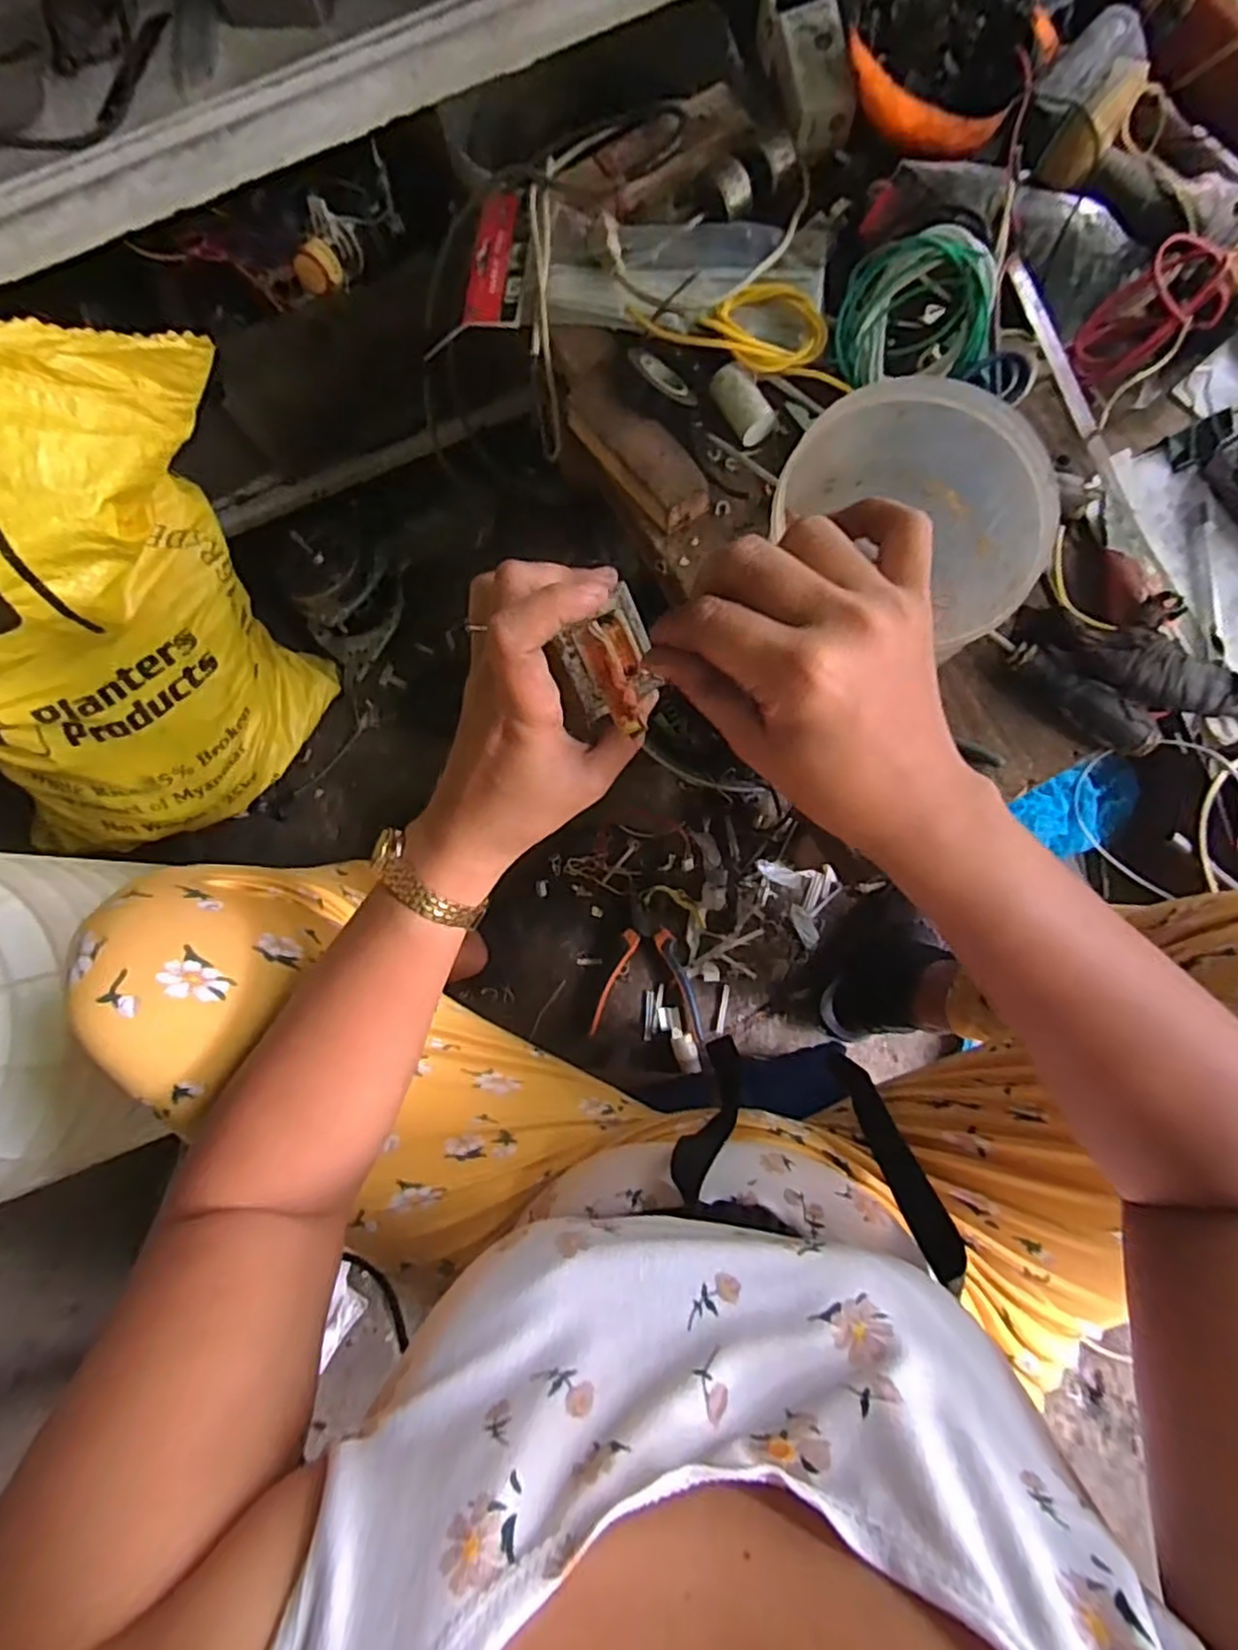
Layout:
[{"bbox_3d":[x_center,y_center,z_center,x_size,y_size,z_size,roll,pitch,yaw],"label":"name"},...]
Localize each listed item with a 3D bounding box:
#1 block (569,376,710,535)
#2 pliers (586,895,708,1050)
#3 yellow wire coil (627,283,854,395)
[{"bbox_3d":[0.015,-0.285,0.527,0.044,0.030,0.132,-37,82,-2],"label":"block"},{"bbox_3d":[0.038,0.169,0.796,0.127,0.018,0.155,4,83,4],"label":"pliers"},{"bbox_3d":[0.092,-0.365,0.508,0.160,0.025,0.064,8,83,4],"label":"yellow wire coil"}]

